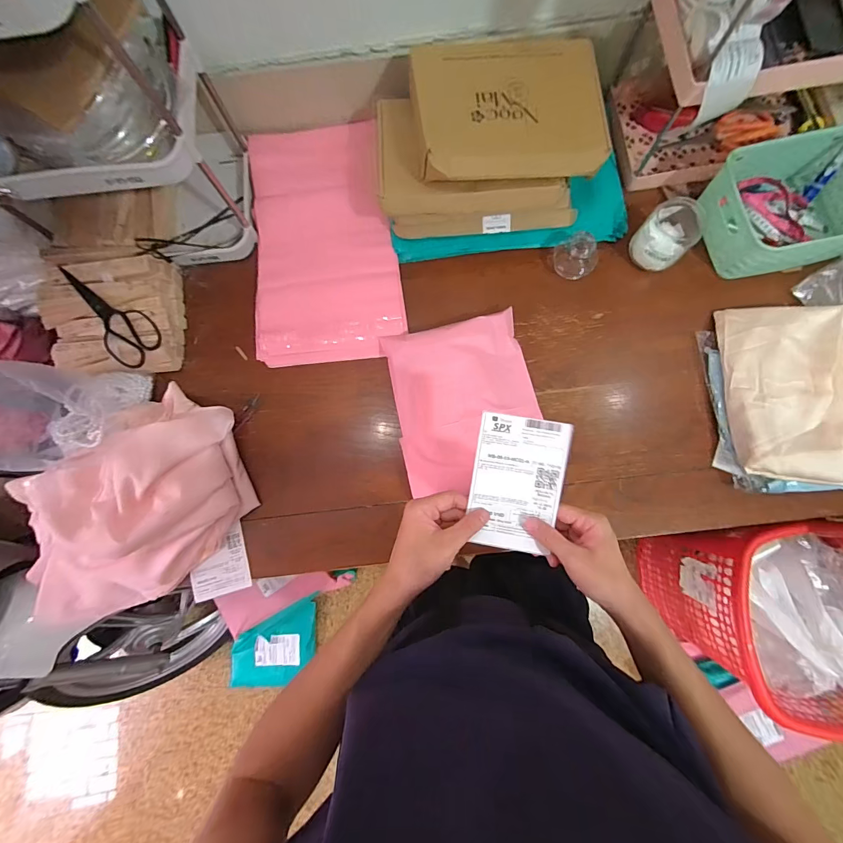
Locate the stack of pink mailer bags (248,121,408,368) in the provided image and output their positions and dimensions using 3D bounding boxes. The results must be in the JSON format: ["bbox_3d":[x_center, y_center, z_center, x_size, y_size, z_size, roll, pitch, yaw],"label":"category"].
[{"bbox_3d":[-0.182,-0.339,0.715,0.271,0.028,0.455,-5,80,2],"label":"stack of pink mailer bags"}]

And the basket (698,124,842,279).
[{"bbox_3d":[0.634,-0.377,0.651,0.242,0.106,0.210,-12,80,0],"label":"basket"}]

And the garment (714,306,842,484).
[{"bbox_3d":[0.615,-0.047,0.609,0.229,0.032,0.279,7,79,9],"label":"garment"}]

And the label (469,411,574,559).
[{"bbox_3d":[0.110,0.070,0.434,0.102,0.007,0.149,9,91,4],"label":"label"}]

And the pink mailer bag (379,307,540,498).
[{"bbox_3d":[0.077,-0.030,0.657,0.242,0.048,0.291,-12,80,1],"label":"pink mailer bag"}]

